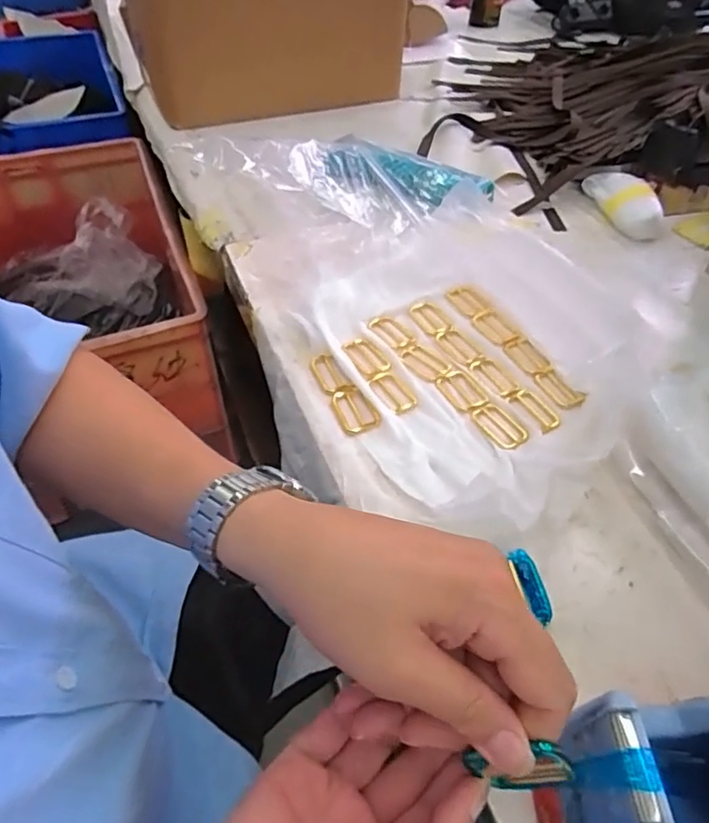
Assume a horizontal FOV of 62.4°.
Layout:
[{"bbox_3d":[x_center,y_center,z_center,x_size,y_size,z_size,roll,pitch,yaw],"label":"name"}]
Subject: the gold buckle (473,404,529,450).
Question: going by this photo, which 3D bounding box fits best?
[{"bbox_3d":[0.118,0.011,0.469,0.028,0.007,0.051,-22,51,-18],"label":"gold buckle"}]

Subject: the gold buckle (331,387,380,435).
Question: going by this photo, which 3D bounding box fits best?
[{"bbox_3d":[-0.001,-0.001,0.477,0.031,0.005,0.051,-28,52,-9],"label":"gold buckle"}]

